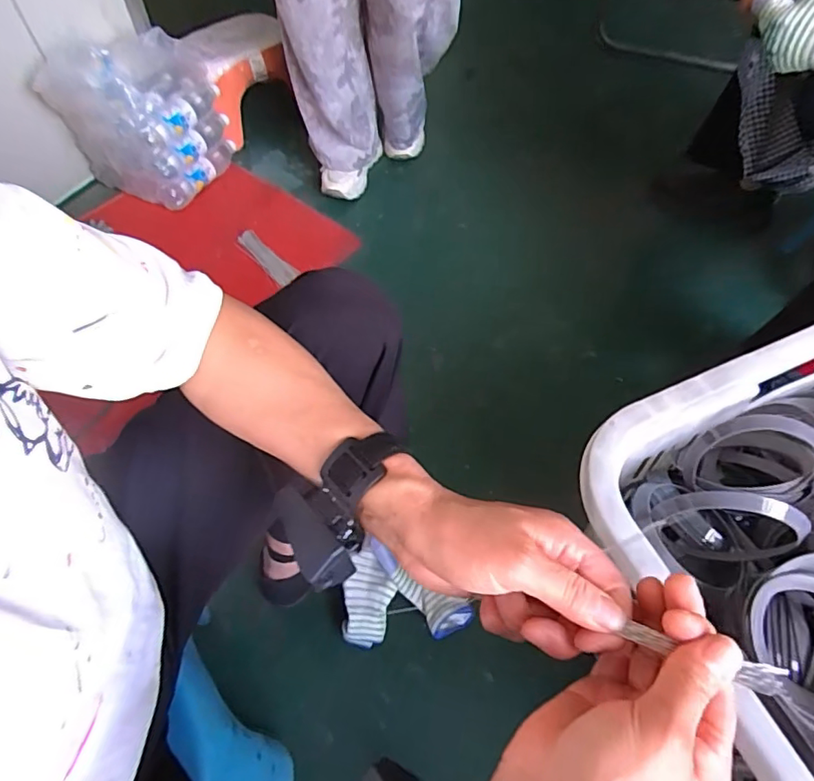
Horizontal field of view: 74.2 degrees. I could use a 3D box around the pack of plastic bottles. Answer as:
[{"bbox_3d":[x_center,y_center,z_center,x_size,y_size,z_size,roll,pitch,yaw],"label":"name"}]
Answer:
[{"bbox_3d":[-0.542,-0.580,1.145,0.187,0.263,0.290,30,62,19],"label":"pack of plastic bottles"}]

